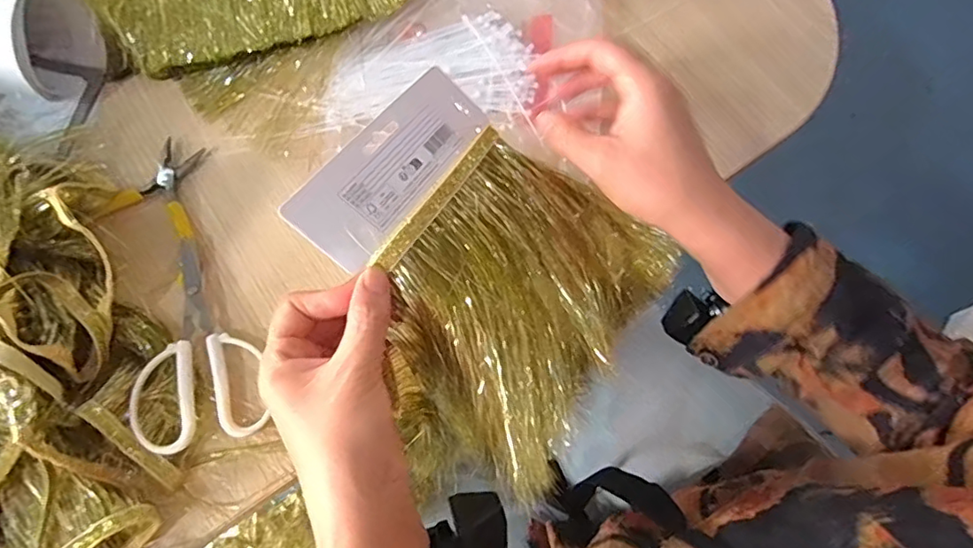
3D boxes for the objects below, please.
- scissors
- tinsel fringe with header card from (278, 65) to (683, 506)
[{"bbox_3d":[-0.202,0.043,0.387,0.075,0.018,0.145,-14,74,-5],"label":"scissors"},{"bbox_3d":[-0.002,-0.007,0.354,0.213,0.030,0.171,43,57,-8],"label":"tinsel fringe with header card"}]

